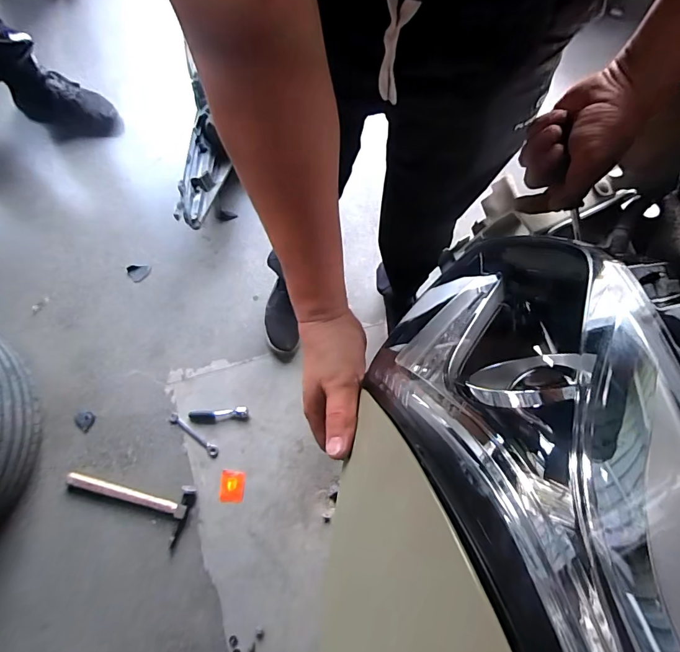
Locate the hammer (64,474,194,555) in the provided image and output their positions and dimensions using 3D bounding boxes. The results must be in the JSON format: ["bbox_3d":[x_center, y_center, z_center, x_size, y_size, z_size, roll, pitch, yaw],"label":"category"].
[{"bbox_3d":[-0.544,0.466,1.034,0.328,0.026,0.157,11,77,-1],"label":"hammer"}]

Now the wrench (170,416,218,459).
[{"bbox_3d":[-0.387,0.291,1.072,0.165,0.011,0.028,36,77,5],"label":"wrench"}]

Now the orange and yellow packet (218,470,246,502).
[{"bbox_3d":[-0.282,0.421,1.068,0.062,0.007,0.081,6,82,-10],"label":"orange and yellow packet"}]

